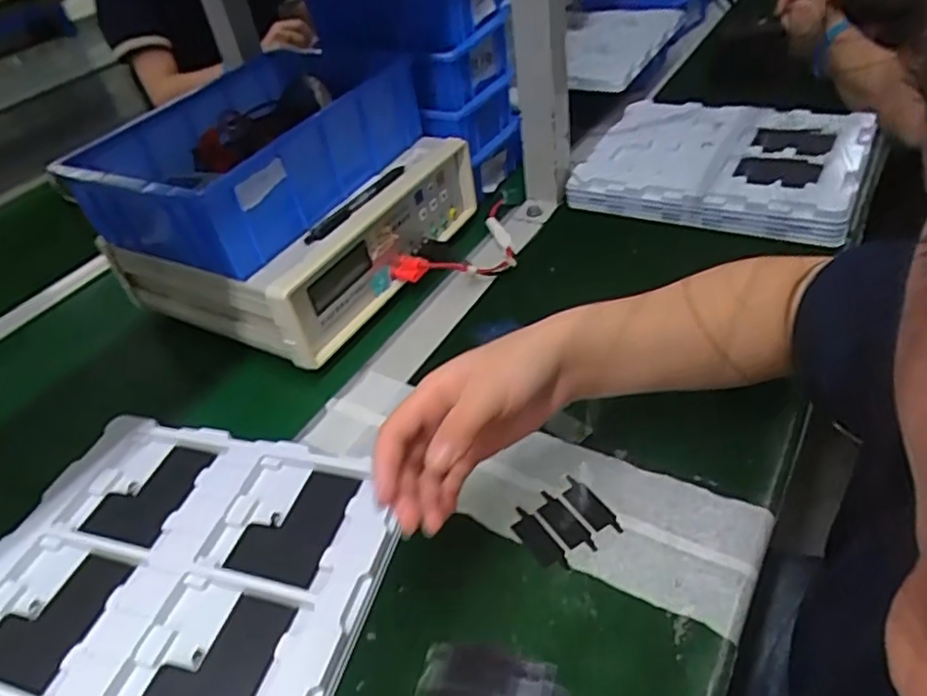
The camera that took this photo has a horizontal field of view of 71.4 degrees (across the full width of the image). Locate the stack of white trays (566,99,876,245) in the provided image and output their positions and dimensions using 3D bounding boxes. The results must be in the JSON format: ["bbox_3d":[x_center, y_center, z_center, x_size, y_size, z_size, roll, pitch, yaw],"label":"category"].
[{"bbox_3d":[0.287,-0.206,0.727,0.276,0.061,0.219,17,46,26],"label":"stack of white trays"}]

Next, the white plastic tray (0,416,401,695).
[{"bbox_3d":[-0.208,0.182,0.400,0.274,0.019,0.312,8,43,17],"label":"white plastic tray"}]

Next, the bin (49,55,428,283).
[{"bbox_3d":[-0.181,-0.207,0.632,0.208,0.087,0.335,12,45,24],"label":"bin"}]

